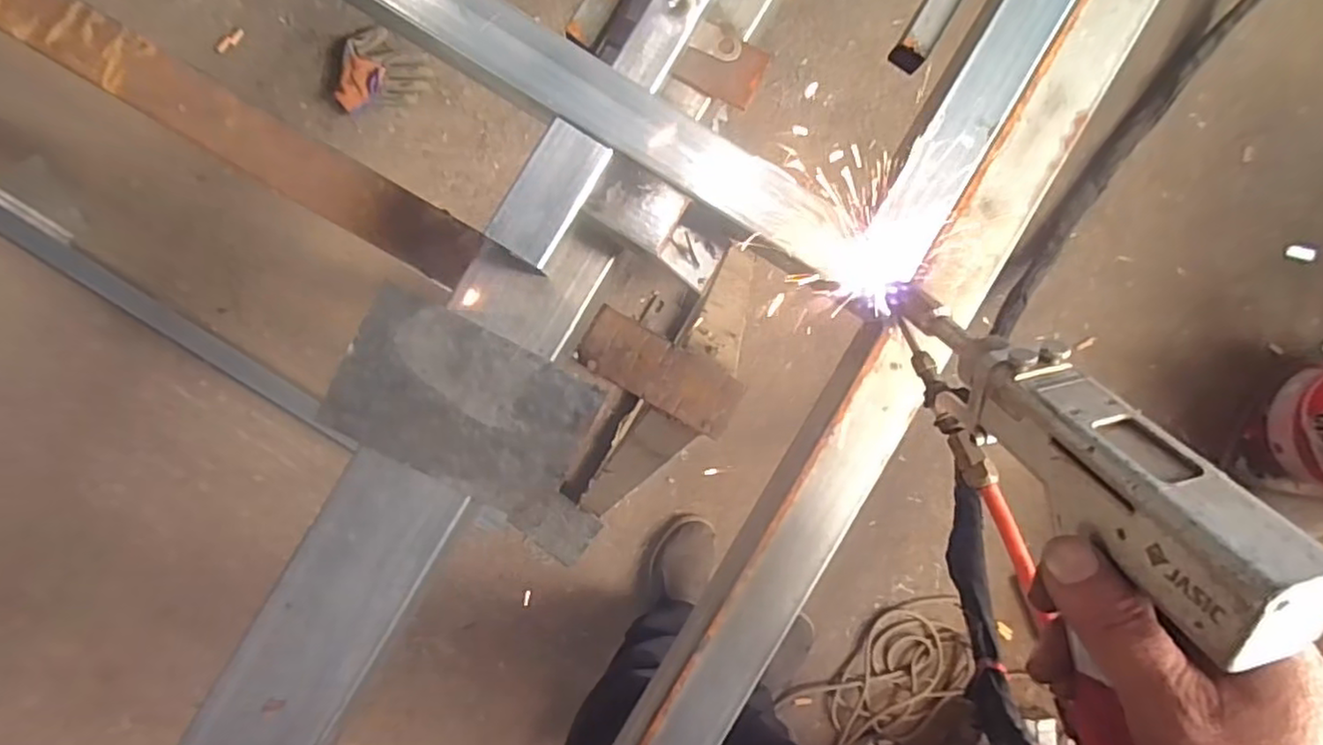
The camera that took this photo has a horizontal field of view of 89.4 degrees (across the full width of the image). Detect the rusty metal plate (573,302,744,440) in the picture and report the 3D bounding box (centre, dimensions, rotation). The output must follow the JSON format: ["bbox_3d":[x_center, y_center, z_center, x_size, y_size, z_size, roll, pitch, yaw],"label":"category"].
[{"bbox_3d":[-0.001,0.000,0.516,0.126,0.007,0.050,29,89,-3],"label":"rusty metal plate"}]

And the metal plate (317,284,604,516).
[{"bbox_3d":[-0.126,0.021,0.427,0.155,0.008,0.099,25,89,-3],"label":"metal plate"}]

